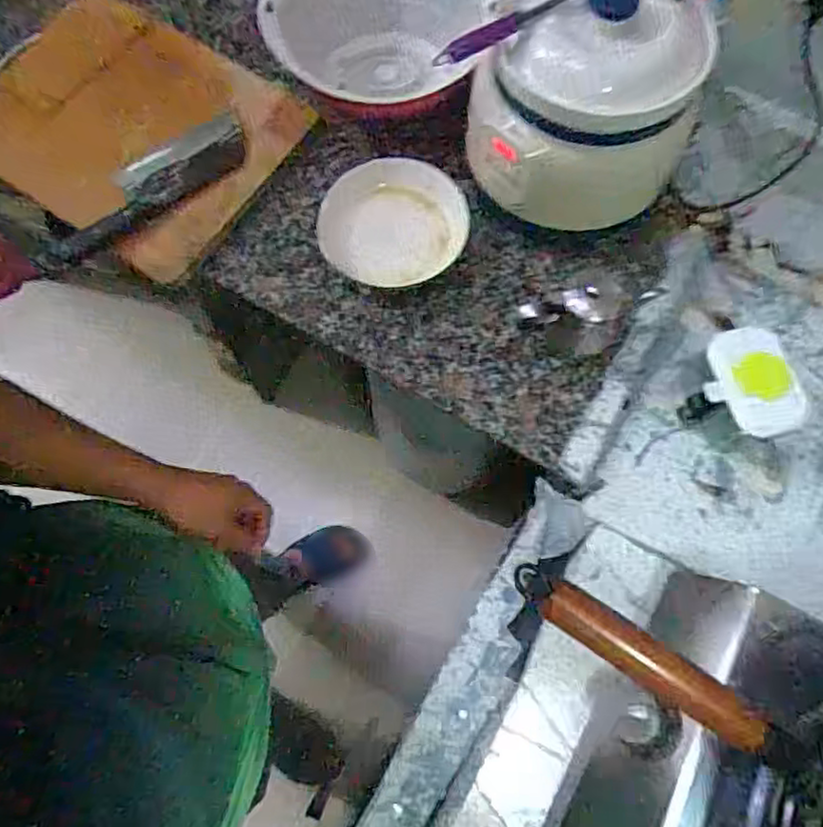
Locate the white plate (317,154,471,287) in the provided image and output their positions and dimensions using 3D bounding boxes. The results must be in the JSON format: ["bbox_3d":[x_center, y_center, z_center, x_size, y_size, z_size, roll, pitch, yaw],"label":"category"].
[{"bbox_3d":[-0.023,-0.229,0.800,0.179,0.040,0.166,16,73,5],"label":"white plate"}]

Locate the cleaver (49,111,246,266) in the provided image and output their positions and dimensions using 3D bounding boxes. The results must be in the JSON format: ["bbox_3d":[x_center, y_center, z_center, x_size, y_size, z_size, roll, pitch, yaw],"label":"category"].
[{"bbox_3d":[-0.328,-0.283,0.821,0.269,0.022,0.097,-34,75,-10],"label":"cleaver"}]

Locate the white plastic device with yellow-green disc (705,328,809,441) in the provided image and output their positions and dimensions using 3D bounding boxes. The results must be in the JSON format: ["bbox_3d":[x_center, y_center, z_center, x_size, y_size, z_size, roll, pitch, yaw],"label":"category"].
[{"bbox_3d":[0.351,-0.031,0.689,0.086,0.022,0.114,-23,71,2],"label":"white plastic device with yellow-green disc"}]

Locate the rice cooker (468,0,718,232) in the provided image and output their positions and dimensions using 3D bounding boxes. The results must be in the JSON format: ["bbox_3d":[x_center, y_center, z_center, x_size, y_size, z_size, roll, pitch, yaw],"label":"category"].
[{"bbox_3d":[0.176,-0.337,0.723,0.221,0.208,0.208,18,73,6],"label":"rice cooker"}]

